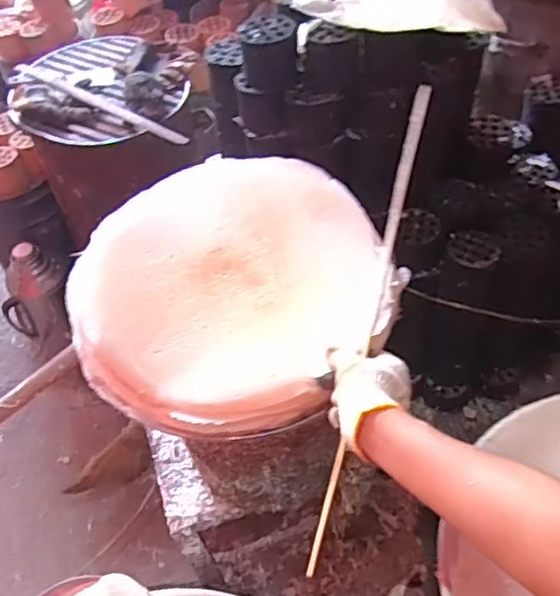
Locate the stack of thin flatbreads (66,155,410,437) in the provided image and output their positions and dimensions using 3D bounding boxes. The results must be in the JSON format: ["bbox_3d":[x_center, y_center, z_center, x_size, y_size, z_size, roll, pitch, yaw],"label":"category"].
[{"bbox_3d":[-0.048,-0.022,0.716,0.359,0.048,0.369,16,55,16],"label":"stack of thin flatbreads"}]

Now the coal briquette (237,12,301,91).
[{"bbox_3d":[-0.020,-0.423,1.051,0.102,0.093,0.096,-8,52,-2],"label":"coal briquette"}]

